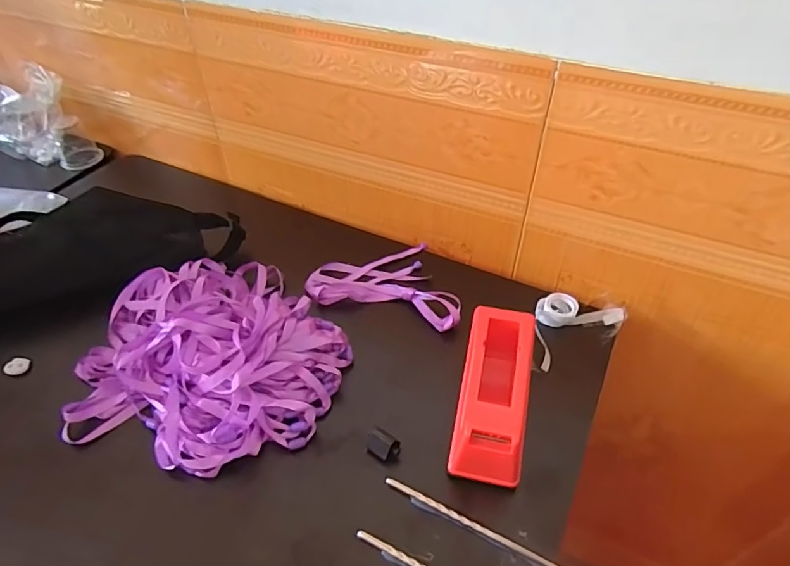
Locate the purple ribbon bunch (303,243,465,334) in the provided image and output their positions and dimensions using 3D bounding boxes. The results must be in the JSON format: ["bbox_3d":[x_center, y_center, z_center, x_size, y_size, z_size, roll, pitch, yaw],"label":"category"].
[{"bbox_3d":[-0.006,-0.010,0.612,0.183,0.030,0.130,12,45,10],"label":"purple ribbon bunch"}]

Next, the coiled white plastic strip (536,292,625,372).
[{"bbox_3d":[0.185,0.043,0.555,0.124,0.020,0.067,-25,50,-25],"label":"coiled white plastic strip"}]

